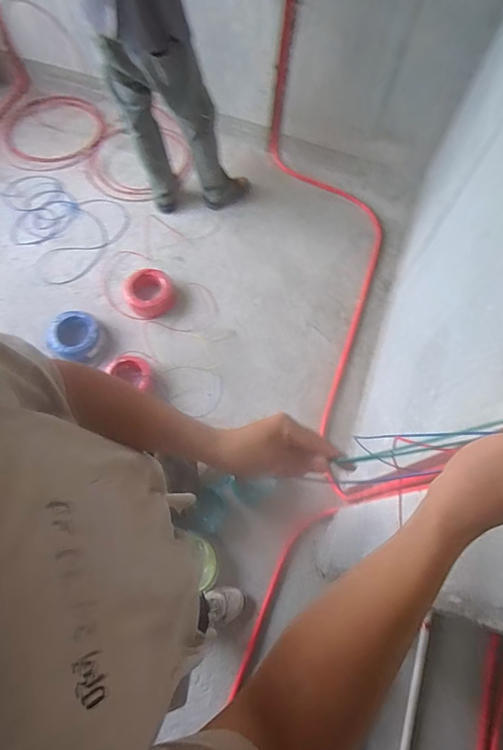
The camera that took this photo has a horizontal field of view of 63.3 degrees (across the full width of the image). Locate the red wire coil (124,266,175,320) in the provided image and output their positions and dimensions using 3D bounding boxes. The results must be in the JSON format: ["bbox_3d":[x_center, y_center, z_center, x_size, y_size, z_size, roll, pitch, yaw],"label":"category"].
[{"bbox_3d":[-0.461,-0.376,1.844,0.223,0.072,0.240,0,69,0],"label":"red wire coil"}]

